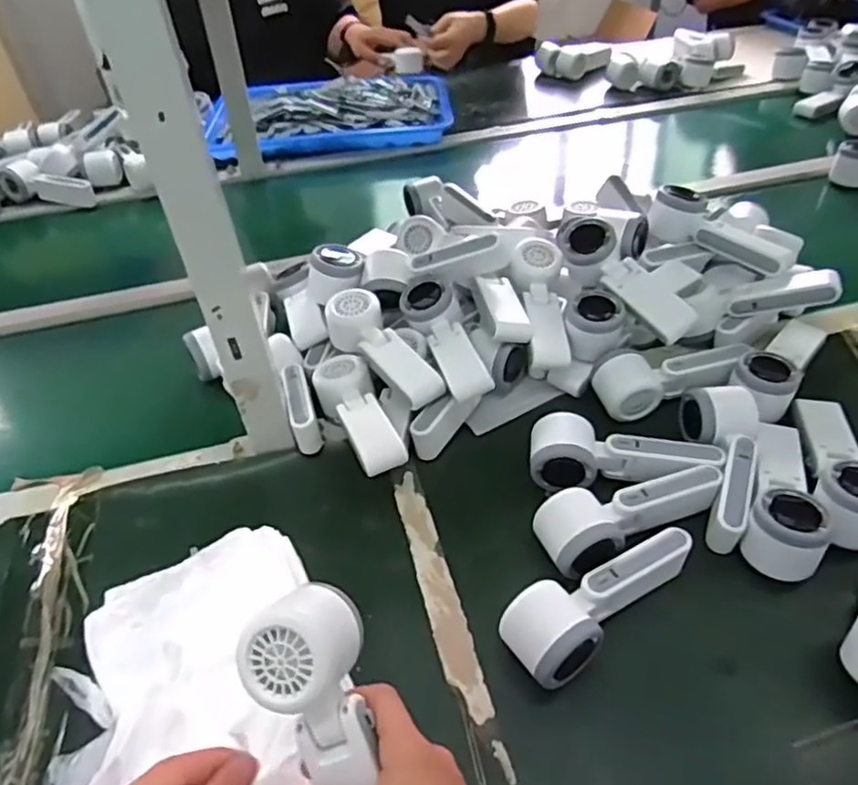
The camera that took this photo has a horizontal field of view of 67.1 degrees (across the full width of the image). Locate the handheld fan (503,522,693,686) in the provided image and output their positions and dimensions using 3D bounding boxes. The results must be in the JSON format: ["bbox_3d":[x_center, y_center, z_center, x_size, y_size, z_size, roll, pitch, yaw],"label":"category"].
[{"bbox_3d":[0.132,0.154,0.492,0.166,0.055,0.057,-28,50,-22],"label":"handheld fan"}]

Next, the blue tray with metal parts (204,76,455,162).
[{"bbox_3d":[-0.185,-0.544,1.247,0.472,0.060,0.264,-11,46,-7],"label":"blue tray with metal parts"}]

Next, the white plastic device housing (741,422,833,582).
[{"bbox_3d":[0.306,0.080,0.553,0.059,0.052,0.166,16,49,18],"label":"white plastic device housing"}]

